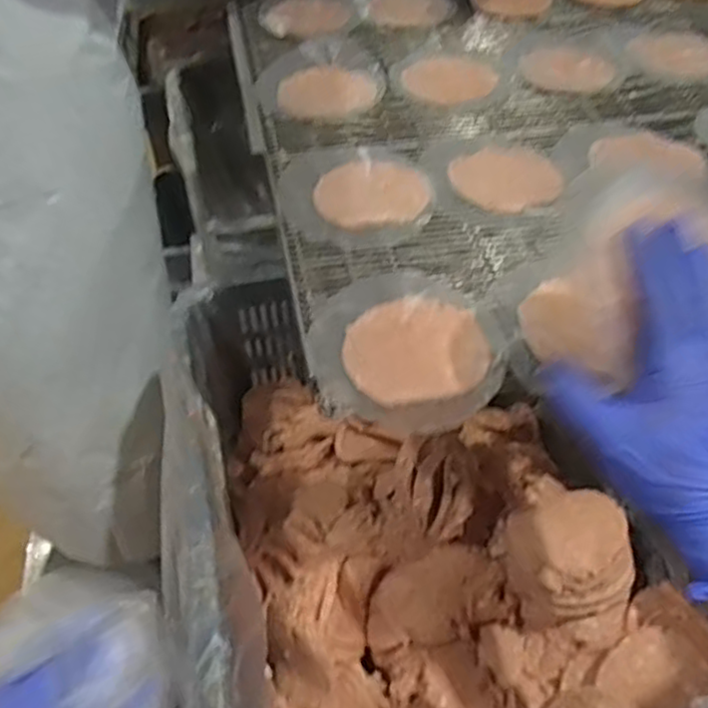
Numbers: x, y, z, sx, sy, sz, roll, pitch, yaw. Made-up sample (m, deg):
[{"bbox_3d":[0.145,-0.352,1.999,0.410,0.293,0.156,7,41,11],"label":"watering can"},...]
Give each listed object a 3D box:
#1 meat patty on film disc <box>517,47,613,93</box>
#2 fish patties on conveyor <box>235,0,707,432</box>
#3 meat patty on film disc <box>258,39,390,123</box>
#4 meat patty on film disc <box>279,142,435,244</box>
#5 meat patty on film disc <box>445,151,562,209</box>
[{"bbox_3d":[0.207,-0.278,0.702,0.086,0.012,0.060,8,48,7],"label":"meat patty on film disc"},{"bbox_3d":[0.203,-0.273,0.700,0.593,0.030,0.749,-8,48,-7],"label":"fish patties on conveyor"},{"bbox_3d":[-0.030,-0.257,0.677,0.119,0.039,0.096,-13,49,-12],"label":"meat patty on film disc"},{"bbox_3d":[0.001,-0.134,0.574,0.116,0.013,0.124,0,48,0],"label":"meat patty on film disc"},{"bbox_3d":[0.125,-0.143,0.585,0.087,0.007,0.072,-15,50,-14],"label":"meat patty on film disc"}]

